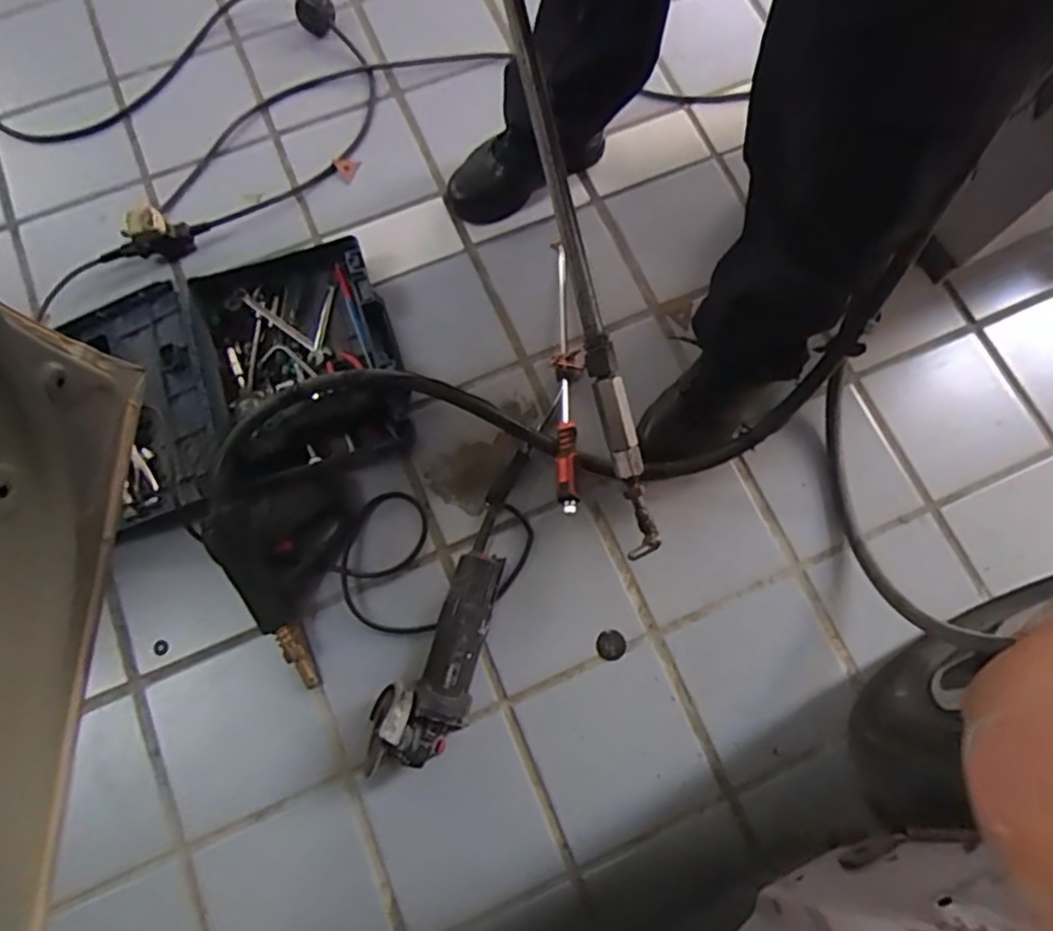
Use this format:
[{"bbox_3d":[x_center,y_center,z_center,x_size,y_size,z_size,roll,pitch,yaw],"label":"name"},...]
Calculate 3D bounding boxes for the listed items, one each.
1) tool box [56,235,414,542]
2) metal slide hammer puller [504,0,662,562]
[{"bbox_3d":[-0.397,-0.125,0.913,0.426,0.101,0.372,-22,76,-6],"label":"tool box"},{"bbox_3d":[0.015,-0.239,0.483,0.075,0.054,0.654,-15,100,-3],"label":"metal slide hammer puller"}]

